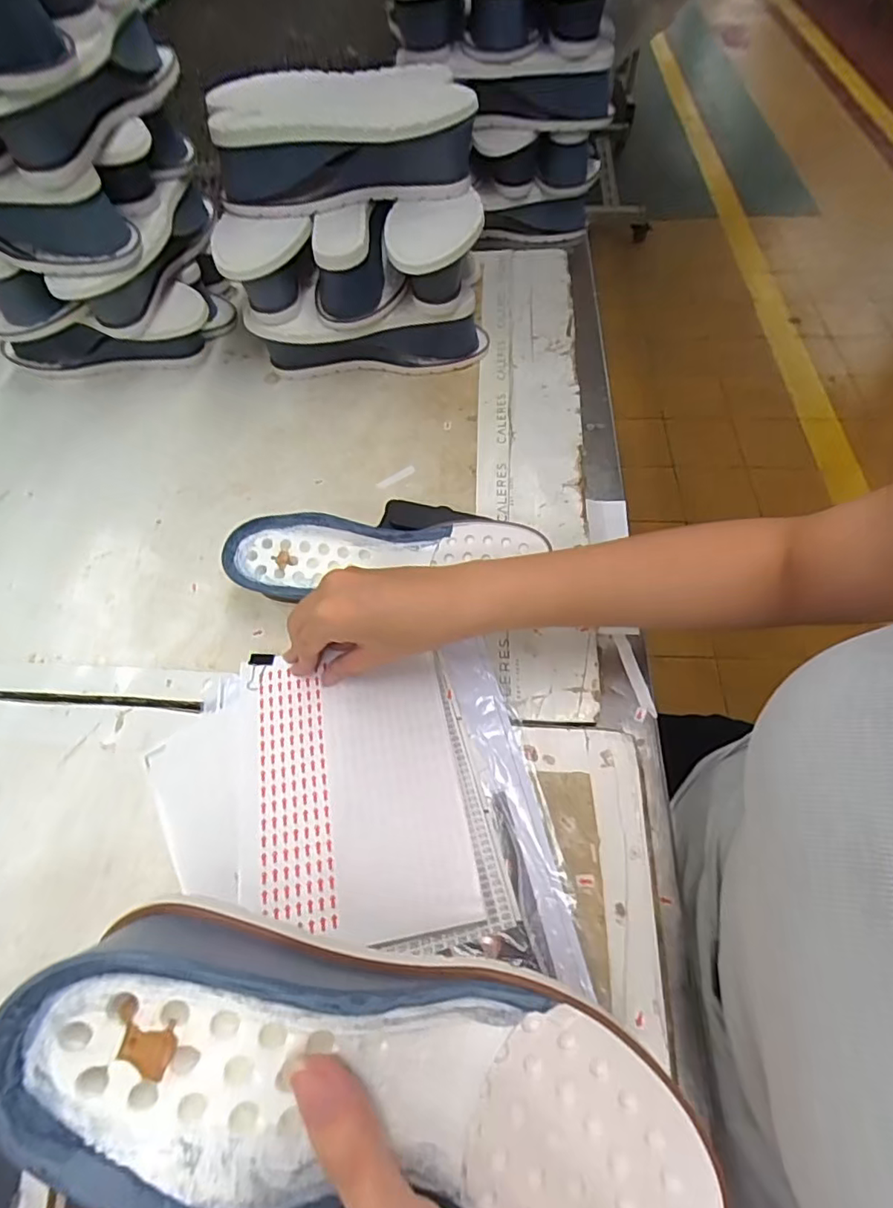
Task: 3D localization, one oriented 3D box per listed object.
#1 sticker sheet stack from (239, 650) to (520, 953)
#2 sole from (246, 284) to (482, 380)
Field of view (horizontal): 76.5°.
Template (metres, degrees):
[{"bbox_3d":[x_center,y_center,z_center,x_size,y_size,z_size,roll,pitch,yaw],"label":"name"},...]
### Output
[{"bbox_3d":[-0.059,0.123,0.392,0.161,0.013,0.203,-11,59,-4],"label":"sticker sheet stack"},{"bbox_3d":[-0.081,-0.292,0.611,0.253,0.075,0.073,-6,59,-1],"label":"sole"}]

